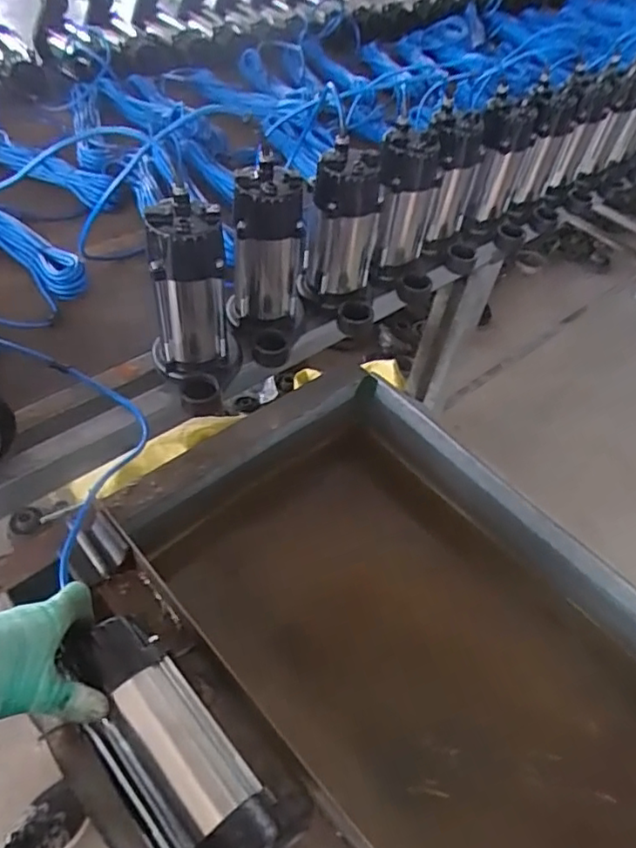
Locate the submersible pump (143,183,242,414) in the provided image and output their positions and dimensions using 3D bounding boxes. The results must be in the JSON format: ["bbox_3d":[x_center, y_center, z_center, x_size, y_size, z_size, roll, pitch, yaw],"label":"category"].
[{"bbox_3d":[-0.151,-0.137,0.740,0.111,0.234,0.138,-6,51,-14],"label":"submersible pump"}]

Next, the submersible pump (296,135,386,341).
[{"bbox_3d":[0.039,-0.261,0.873,0.110,0.232,0.122,2,49,-7],"label":"submersible pump"}]

